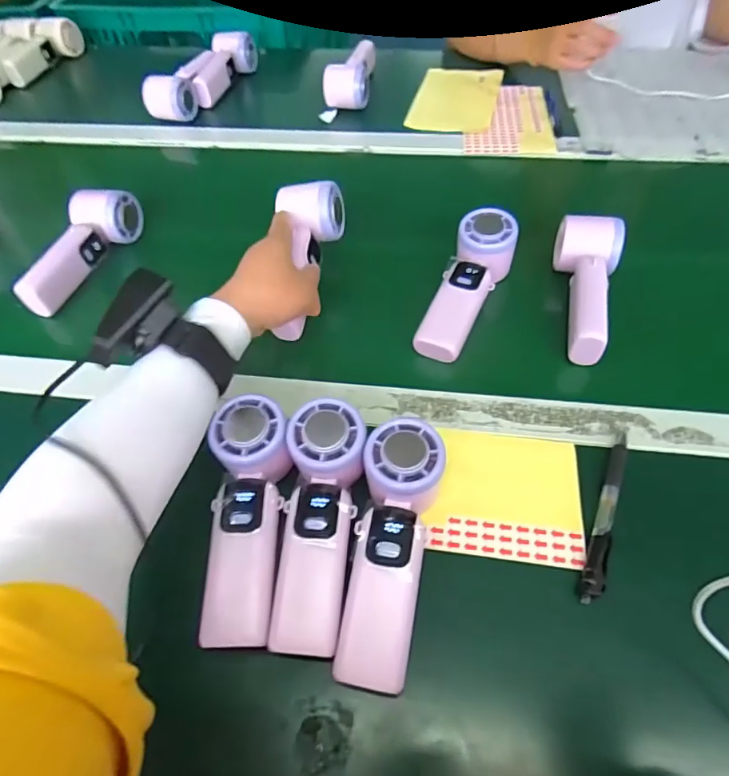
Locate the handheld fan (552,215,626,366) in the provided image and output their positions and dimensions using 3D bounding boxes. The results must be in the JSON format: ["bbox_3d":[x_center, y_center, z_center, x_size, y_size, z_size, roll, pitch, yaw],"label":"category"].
[{"bbox_3d":[0.214,-0.095,0.466,0.058,0.047,0.148,3,54,6],"label":"handheld fan"}]

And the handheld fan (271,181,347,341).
[{"bbox_3d":[-0.060,-0.124,0.485,0.061,0.048,0.168,7,76,9],"label":"handheld fan"}]

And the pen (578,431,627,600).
[{"bbox_3d":[0.177,0.087,0.364,0.015,0.010,0.141,20,57,18],"label":"pen"}]

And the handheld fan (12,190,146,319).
[{"bbox_3d":[-0.311,-0.156,0.545,0.048,0.057,0.173,19,57,17],"label":"handheld fan"}]

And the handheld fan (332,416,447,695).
[{"bbox_3d":[0.019,0.106,0.340,0.050,0.045,0.166,8,67,9],"label":"handheld fan"}]

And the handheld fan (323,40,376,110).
[{"bbox_3d":[-0.018,-0.486,0.777,0.064,0.055,0.154,5,54,7],"label":"handheld fan"}]

